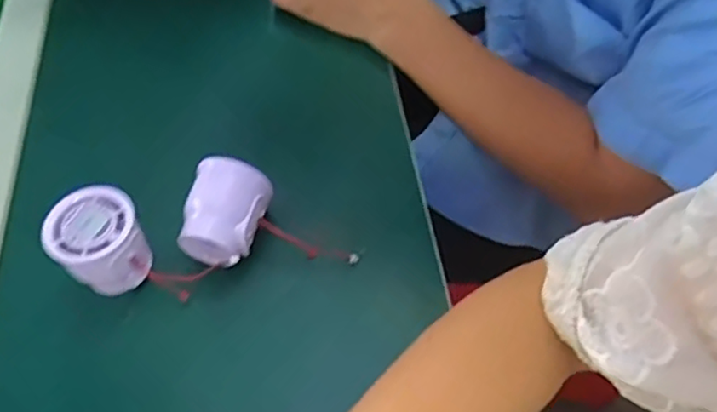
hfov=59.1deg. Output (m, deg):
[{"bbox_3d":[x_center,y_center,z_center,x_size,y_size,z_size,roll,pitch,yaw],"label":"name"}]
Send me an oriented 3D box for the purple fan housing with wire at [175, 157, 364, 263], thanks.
[{"bbox_3d":[-0.060,0.017,0.412,0.108,0.053,0.063,14,57,11],"label":"purple fan housing with wire"}]

